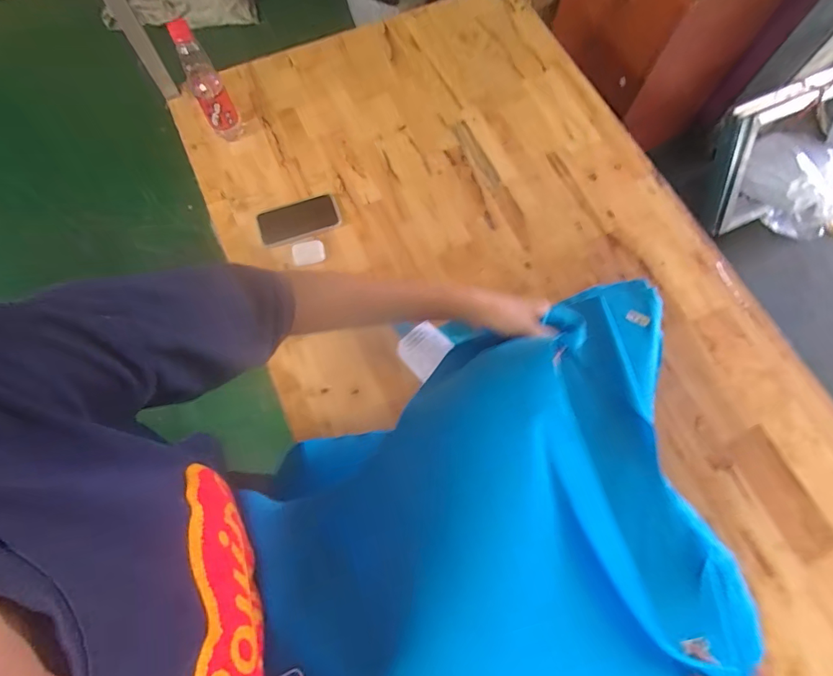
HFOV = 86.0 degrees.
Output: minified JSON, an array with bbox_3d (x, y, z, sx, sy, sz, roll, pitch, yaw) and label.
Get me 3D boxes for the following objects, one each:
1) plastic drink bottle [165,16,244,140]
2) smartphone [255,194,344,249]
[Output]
[{"bbox_3d":[-0.358,-0.433,0.765,0.053,0.213,0.061,-28,73,-10],"label":"plastic drink bottle"},{"bbox_3d":[-0.213,-0.213,0.804,0.147,0.010,0.078,-17,69,2],"label":"smartphone"}]

